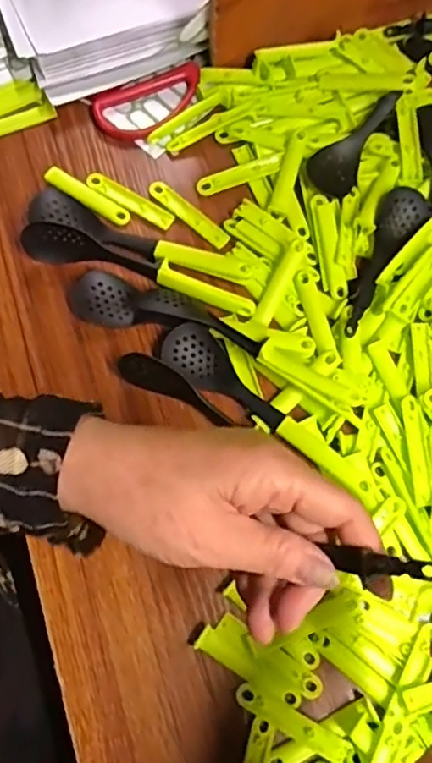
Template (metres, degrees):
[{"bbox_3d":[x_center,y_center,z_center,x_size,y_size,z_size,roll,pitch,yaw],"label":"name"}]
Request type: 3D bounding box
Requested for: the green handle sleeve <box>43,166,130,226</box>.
[{"bbox_3d":[-0.101,-0.147,0.476,0.077,0.008,0.015,33,78,9],"label":"green handle sleeve"}]

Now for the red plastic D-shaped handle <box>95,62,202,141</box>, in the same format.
[{"bbox_3d":[-0.053,-0.228,0.496,0.094,0.006,0.048,-23,76,-5],"label":"red plastic D-shaped handle"}]

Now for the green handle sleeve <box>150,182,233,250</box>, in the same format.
[{"bbox_3d":[-0.021,-0.132,0.475,0.074,0.009,0.015,40,79,10],"label":"green handle sleeve"}]

